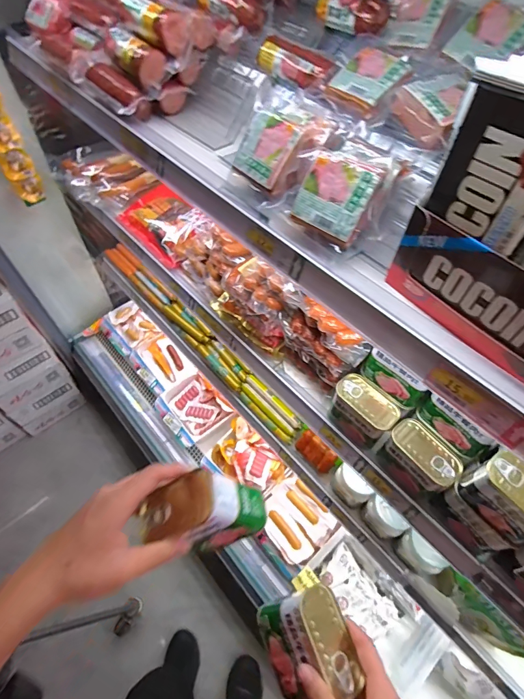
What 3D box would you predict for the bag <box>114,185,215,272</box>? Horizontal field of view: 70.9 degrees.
[{"bbox_3d":[-0.215,-0.291,0.869,0.131,0.071,0.258,-34,61,-26],"label":"bag"}]

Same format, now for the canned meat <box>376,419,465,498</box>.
[{"bbox_3d":[0.230,0.169,0.552,0.053,0.094,0.096,-32,60,-26],"label":"canned meat"}]

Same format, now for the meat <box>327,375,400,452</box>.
[{"bbox_3d":[0.158,0.100,0.586,0.052,0.083,0.097,-35,62,-27],"label":"meat"}]

